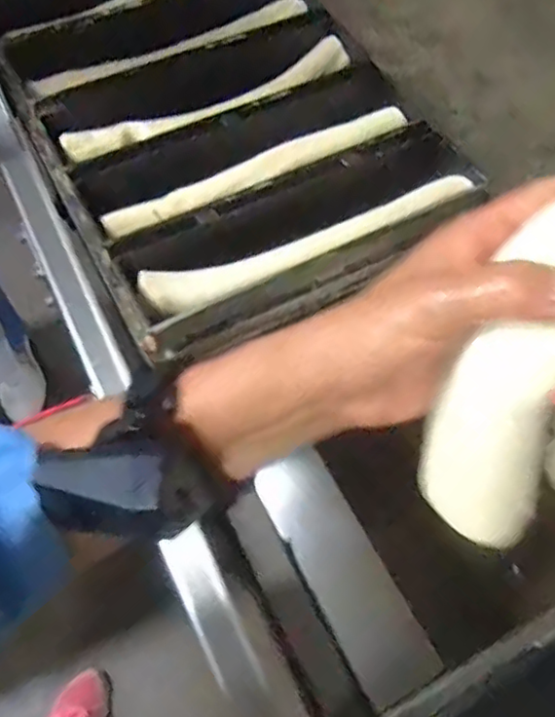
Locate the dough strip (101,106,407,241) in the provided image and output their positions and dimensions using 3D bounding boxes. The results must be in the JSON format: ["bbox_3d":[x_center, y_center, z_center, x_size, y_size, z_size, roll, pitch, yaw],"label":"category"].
[{"bbox_3d":[-0.017,-0.198,0.657,0.342,0.018,0.049,-26,64,-14],"label":"dough strip"}]

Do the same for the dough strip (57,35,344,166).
[{"bbox_3d":[-0.069,-0.285,0.699,0.340,0.018,0.040,-26,64,-14],"label":"dough strip"}]

